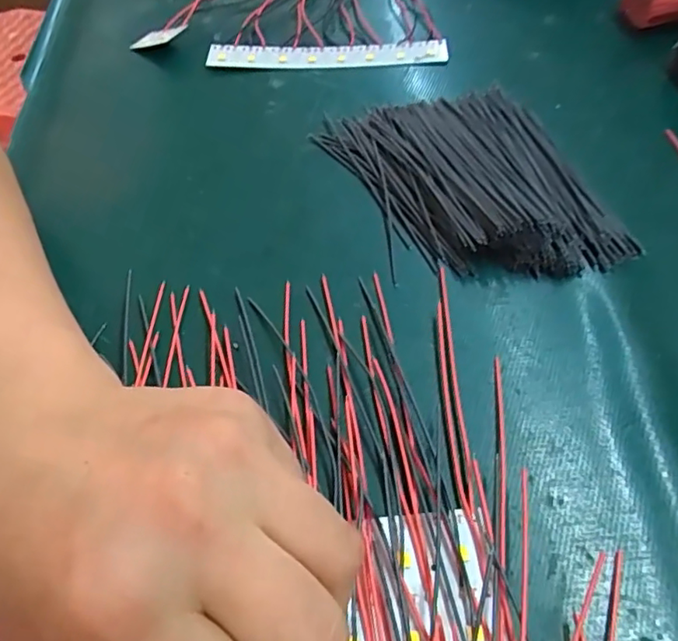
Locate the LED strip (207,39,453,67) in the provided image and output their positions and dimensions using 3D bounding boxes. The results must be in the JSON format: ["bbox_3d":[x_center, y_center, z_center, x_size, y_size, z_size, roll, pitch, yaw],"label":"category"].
[{"bbox_3d":[-0.009,-0.175,0.381,0.155,0.006,0.022,1,55,6],"label":"LED strip"}]

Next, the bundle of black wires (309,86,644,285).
[{"bbox_3d":[0.063,-0.073,0.293,0.105,0.021,0.141,-17,55,-8],"label":"bundle of black wires"}]

